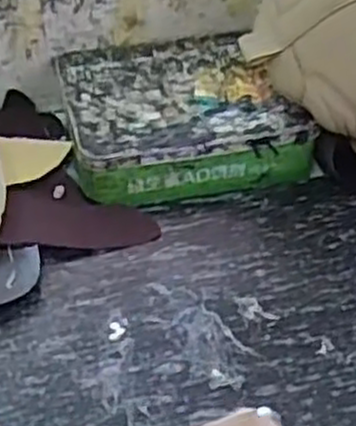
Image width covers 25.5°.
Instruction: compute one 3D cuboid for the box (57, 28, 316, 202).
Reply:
[{"bbox_3d":[0.000,-0.063,0.495,0.145,0.038,0.112,-7,44,-12],"label":"box"}]

